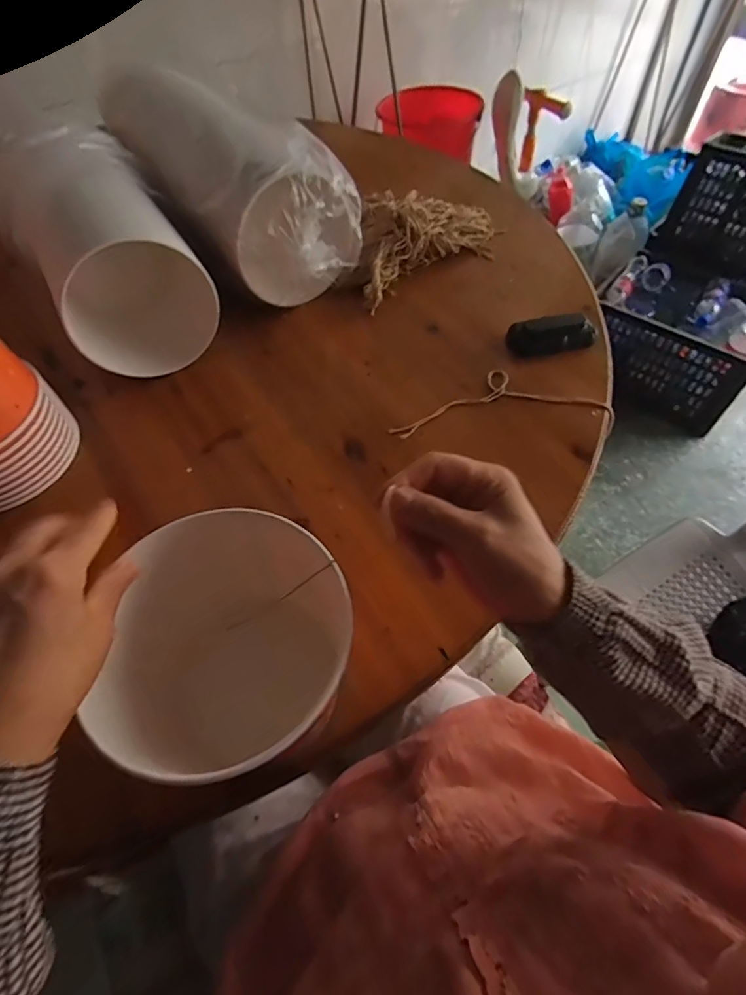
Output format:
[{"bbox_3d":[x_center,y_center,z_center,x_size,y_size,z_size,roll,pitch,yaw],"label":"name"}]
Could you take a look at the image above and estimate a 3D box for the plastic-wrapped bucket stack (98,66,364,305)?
[{"bbox_3d":[-0.190,-0.425,0.685,0.176,0.172,0.421,-32,61,-18],"label":"plastic-wrapped bucket stack"}]

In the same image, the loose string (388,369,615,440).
[{"bbox_3d":[0.149,-0.115,0.569,0.255,0.005,0.101,-2,57,0],"label":"loose string"}]

